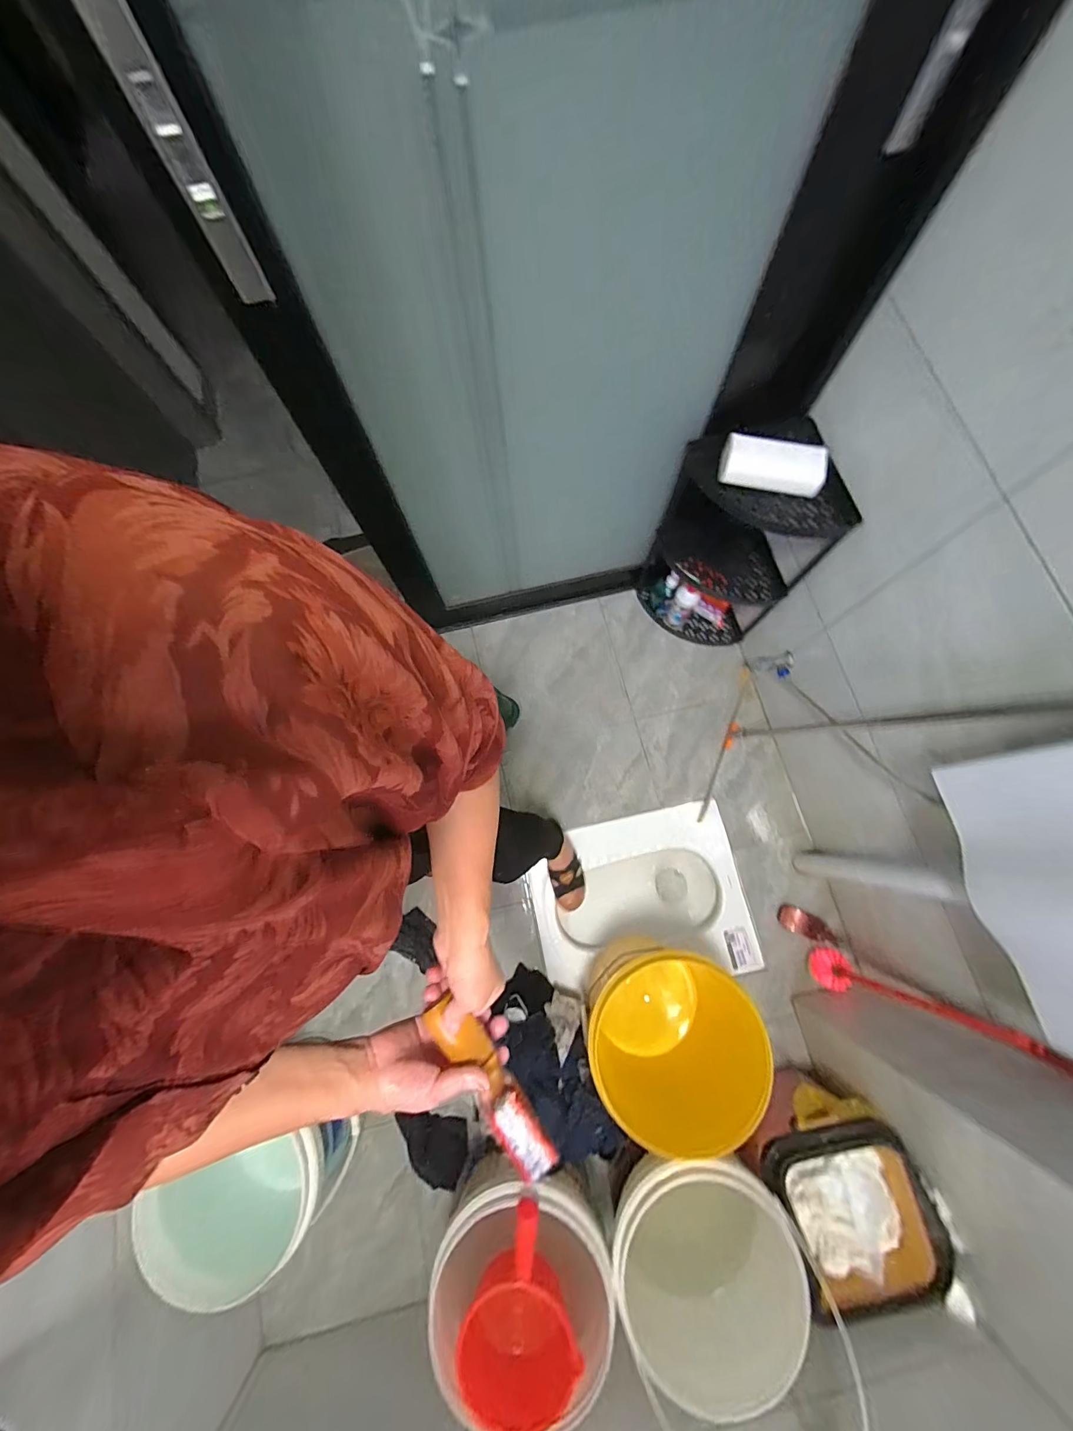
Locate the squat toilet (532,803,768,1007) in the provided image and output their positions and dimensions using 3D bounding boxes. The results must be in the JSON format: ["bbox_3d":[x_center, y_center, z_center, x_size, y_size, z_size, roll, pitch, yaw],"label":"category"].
[{"bbox_3d":[0.268,0.488,1.240,0.539,0.159,0.404,-11,76,-2],"label":"squat toilet"}]

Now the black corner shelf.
[{"bbox_3d":[0.455,-0.366,1.120,0.274,0.557,0.270,-12,76,-2],"label":"black corner shelf"}]

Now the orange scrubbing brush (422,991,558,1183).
[{"bbox_3d":[-0.048,0.380,0.463,0.041,0.029,0.202,-35,88,-8],"label":"orange scrubbing brush"}]

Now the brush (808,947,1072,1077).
[{"bbox_3d":[0.713,0.554,0.859,0.089,0.539,0.082,0,76,0],"label":"brush"}]

